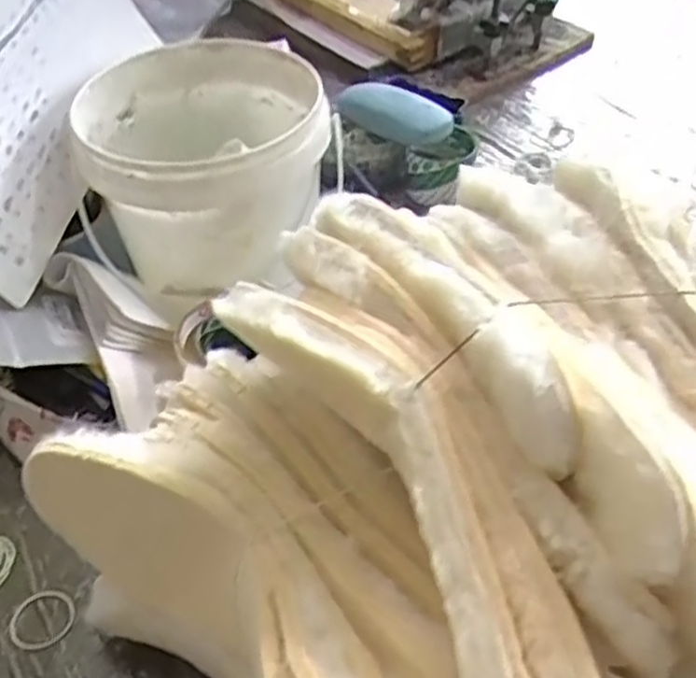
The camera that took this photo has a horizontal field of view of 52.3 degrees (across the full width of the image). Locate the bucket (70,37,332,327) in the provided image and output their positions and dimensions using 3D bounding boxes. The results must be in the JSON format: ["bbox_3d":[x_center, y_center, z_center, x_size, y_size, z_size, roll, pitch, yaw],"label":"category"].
[{"bbox_3d":[-0.124,-0.150,0.644,0.209,0.163,0.210,-18,49,-14],"label":"bucket"}]

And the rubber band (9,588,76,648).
[{"bbox_3d":[-0.214,0.195,0.495,0.044,0.004,0.043,-1,47,1],"label":"rubber band"}]

